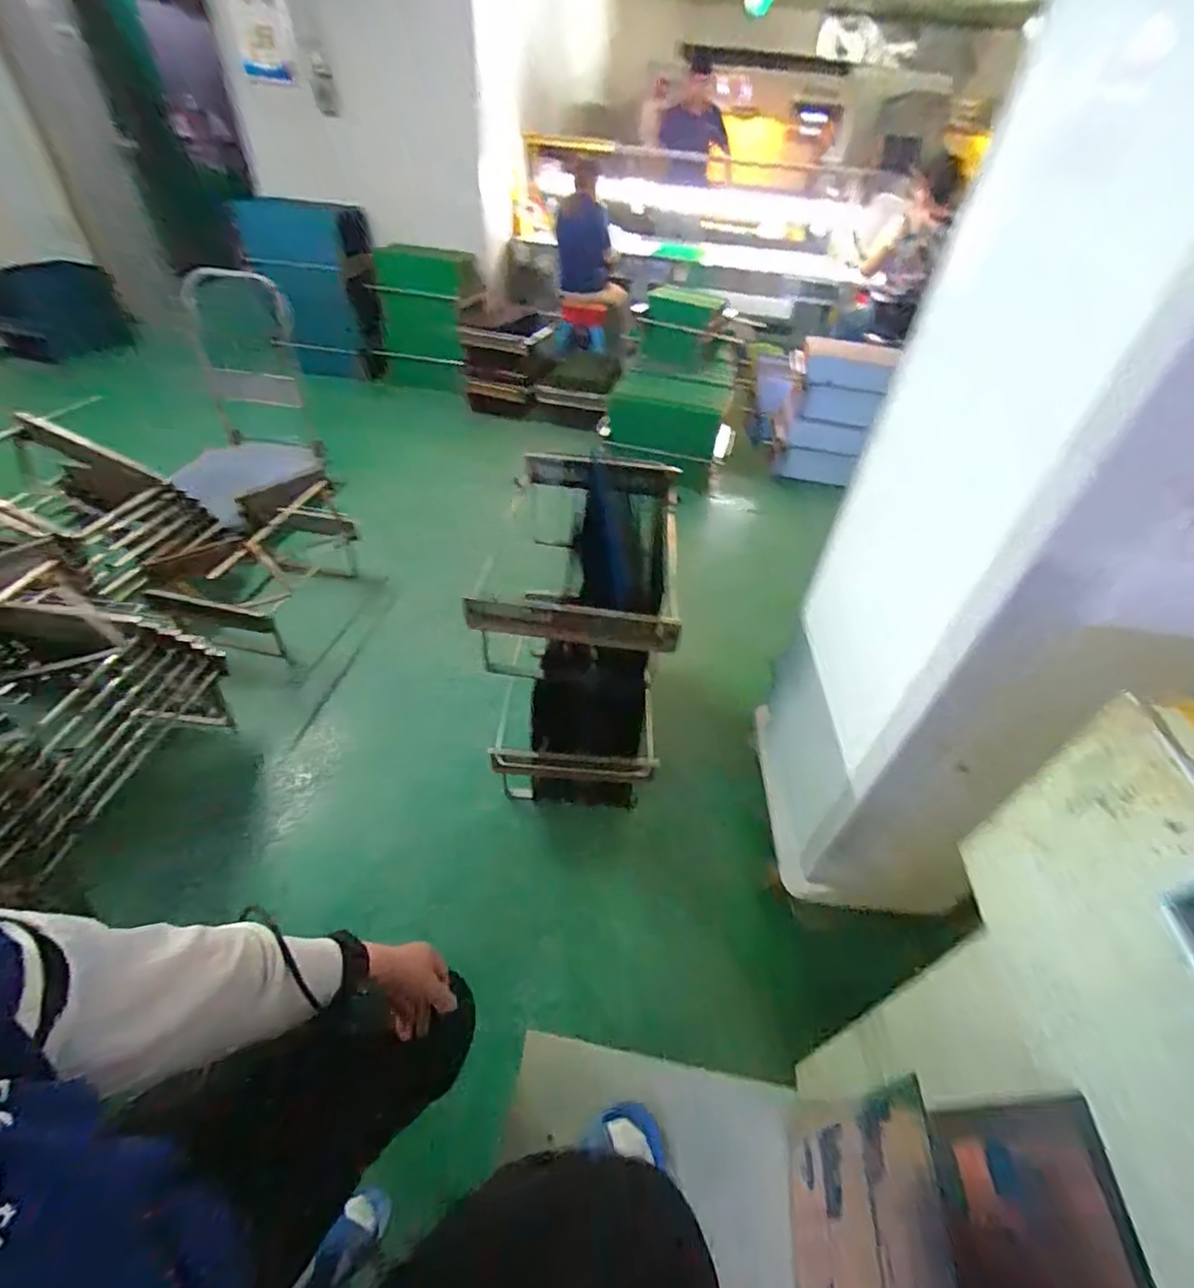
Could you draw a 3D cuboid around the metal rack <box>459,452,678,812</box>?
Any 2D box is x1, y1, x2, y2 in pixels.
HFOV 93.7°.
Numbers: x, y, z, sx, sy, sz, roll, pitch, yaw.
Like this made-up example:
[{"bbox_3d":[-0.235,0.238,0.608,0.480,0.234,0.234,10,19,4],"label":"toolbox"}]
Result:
[{"bbox_3d":[-0.035,-0.025,1.527,0.419,0.719,0.703,6,42,0],"label":"metal rack"}]

